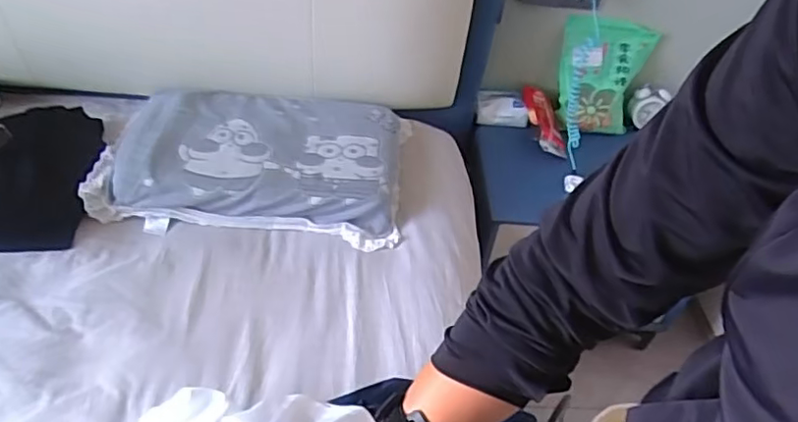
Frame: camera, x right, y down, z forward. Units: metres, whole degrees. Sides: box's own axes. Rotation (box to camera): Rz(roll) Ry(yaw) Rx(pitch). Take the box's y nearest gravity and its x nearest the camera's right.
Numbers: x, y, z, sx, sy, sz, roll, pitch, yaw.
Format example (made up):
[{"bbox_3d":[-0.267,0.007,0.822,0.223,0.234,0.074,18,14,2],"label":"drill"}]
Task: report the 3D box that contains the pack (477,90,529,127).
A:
[{"bbox_3d":[0.249,-0.249,1.442,0.117,0.022,0.085,3,85,4],"label":"pack"}]

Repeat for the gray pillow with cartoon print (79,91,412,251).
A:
[{"bbox_3d":[-0.273,-0.098,1.163,0.548,0.100,0.327,6,43,-2],"label":"gray pillow with cartoon print"}]

